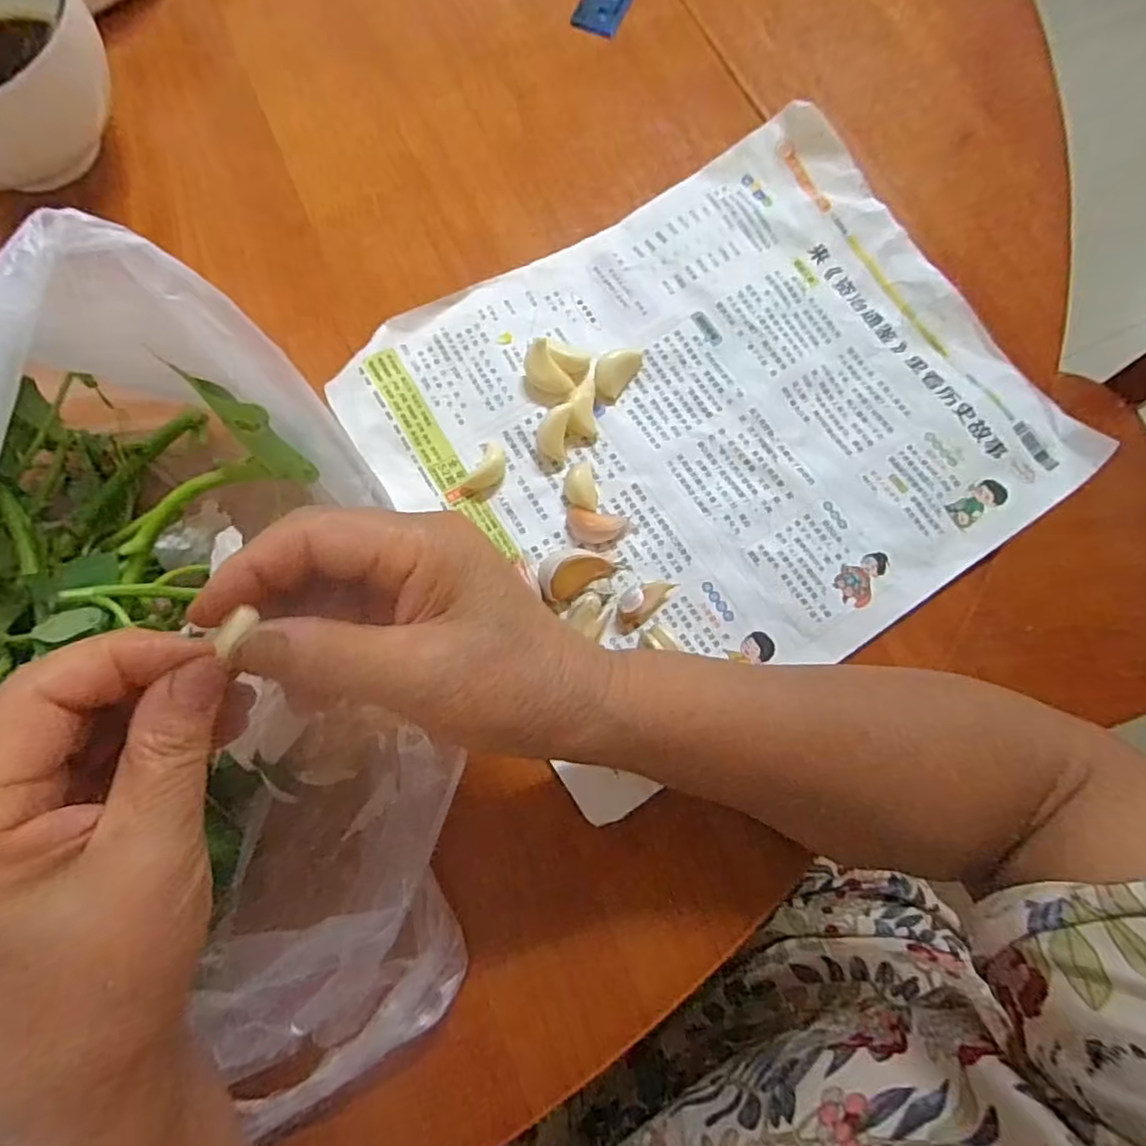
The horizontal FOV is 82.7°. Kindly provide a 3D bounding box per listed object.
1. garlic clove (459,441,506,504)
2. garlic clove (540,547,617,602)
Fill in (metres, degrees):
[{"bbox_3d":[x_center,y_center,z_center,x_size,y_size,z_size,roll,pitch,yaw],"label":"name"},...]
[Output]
[{"bbox_3d":[-0.044,-0.053,0.335,0.016,0.008,0.034,27,75,7],"label":"garlic clove"},{"bbox_3d":[0.000,-0.004,0.324,0.037,0.013,0.024,-31,77,-10],"label":"garlic clove"}]

